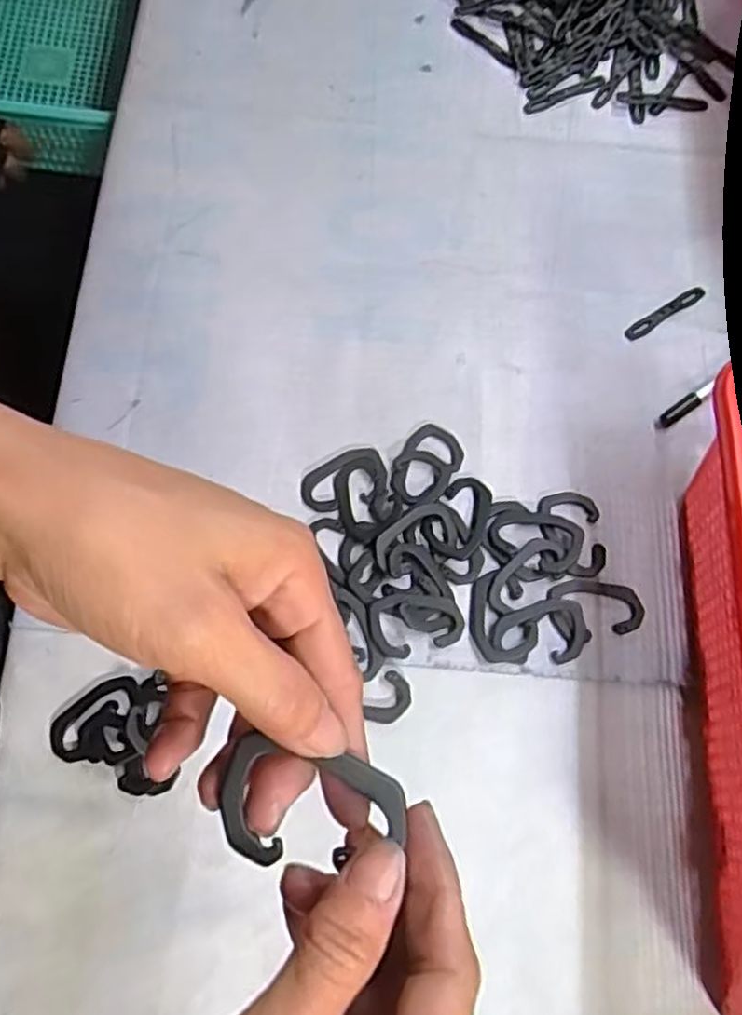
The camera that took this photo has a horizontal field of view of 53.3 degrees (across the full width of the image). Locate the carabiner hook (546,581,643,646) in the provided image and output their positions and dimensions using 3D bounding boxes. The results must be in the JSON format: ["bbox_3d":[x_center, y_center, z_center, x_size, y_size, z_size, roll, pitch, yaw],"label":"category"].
[{"bbox_3d":[0.129,0.057,0.422,0.053,0.004,0.035,-13,71,-6],"label":"carabiner hook"}]

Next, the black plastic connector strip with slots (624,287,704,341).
[{"bbox_3d":[0.196,-0.130,0.489,0.070,0.004,0.011,-34,74,-13],"label":"black plastic connector strip with slots"}]

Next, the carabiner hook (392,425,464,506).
[{"bbox_3d":[0.034,-0.026,0.451,0.035,0.005,0.054,29,71,9],"label":"carabiner hook"}]

